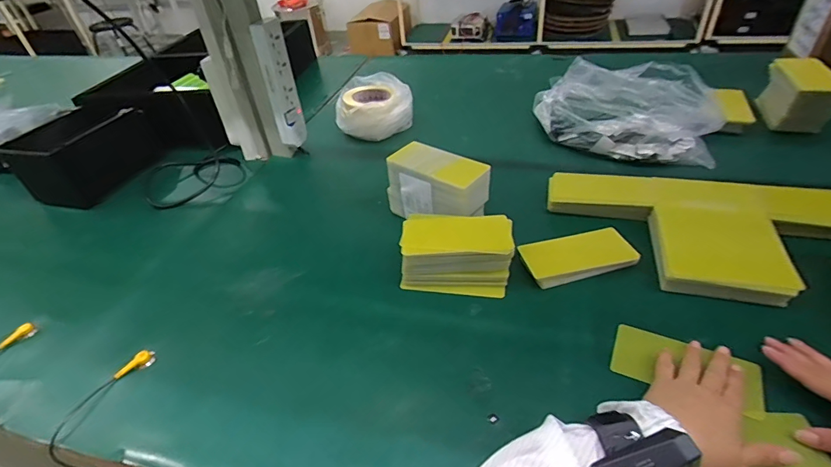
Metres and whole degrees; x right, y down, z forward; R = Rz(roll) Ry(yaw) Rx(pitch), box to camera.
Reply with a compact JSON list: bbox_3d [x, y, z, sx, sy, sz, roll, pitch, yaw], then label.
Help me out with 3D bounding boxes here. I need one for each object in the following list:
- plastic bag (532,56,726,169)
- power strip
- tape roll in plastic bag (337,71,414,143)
[{"bbox_3d":[0.413,-0.271,0.873,0.327,0.116,0.295,8,42,17],"label":"plastic bag"},{"bbox_3d":[-0.247,-0.269,0.807,0.040,0.215,0.051,1,40,9],"label":"power strip"},{"bbox_3d":[-0.096,-0.281,0.970,0.162,0.088,0.164,-12,40,-6],"label":"tape roll in plastic bag"}]

